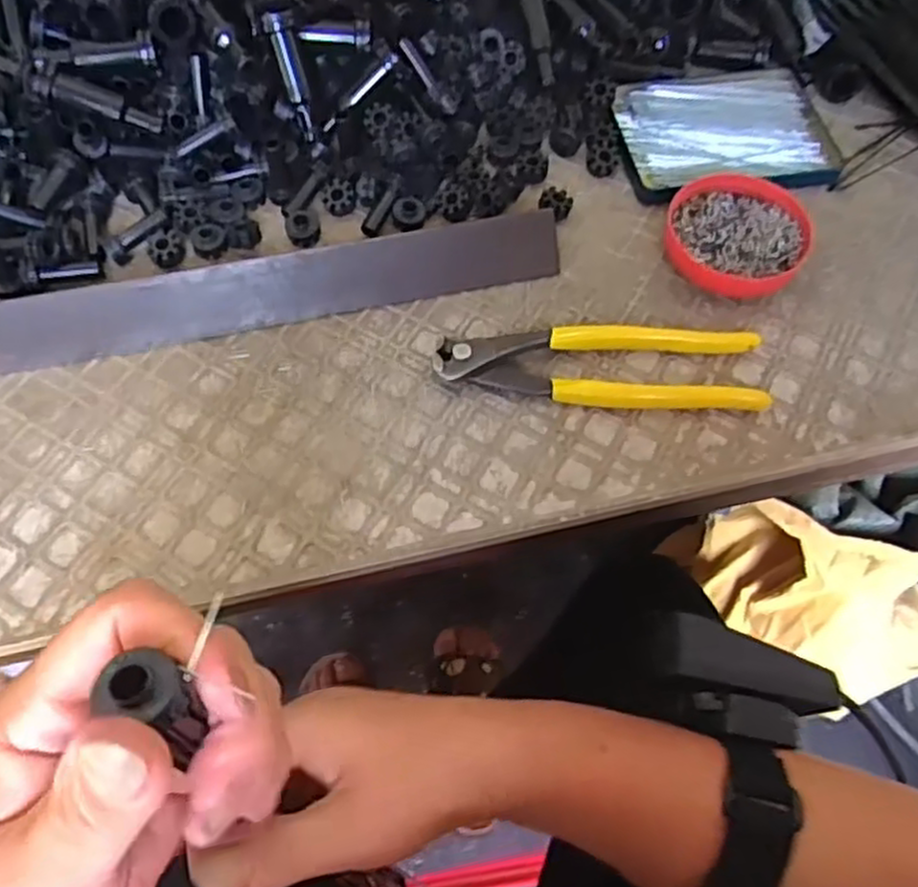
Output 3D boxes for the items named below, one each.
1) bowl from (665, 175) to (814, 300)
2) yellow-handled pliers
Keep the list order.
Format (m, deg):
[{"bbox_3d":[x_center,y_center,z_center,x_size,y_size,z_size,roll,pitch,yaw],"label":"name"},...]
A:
[{"bbox_3d":[0.155,-0.117,0.428,0.074,0.020,0.076,1,62,-2],"label":"bowl"},{"bbox_3d":[0.072,-0.041,0.388,0.163,0.017,0.047,2,62,-1],"label":"yellow-handled pliers"}]

